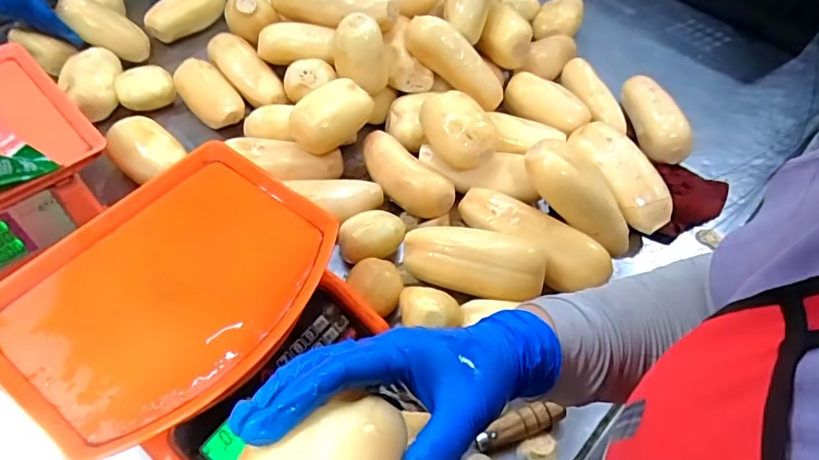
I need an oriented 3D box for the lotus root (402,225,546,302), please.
[{"bbox_3d":[0.071,0.034,0.575,0.158,0.052,0.077,12,55,4],"label":"lotus root"}]

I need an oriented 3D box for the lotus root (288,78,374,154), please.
[{"bbox_3d":[-0.100,-0.145,0.651,0.105,0.055,0.066,-35,64,-25],"label":"lotus root"}]

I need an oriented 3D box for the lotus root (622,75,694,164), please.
[{"bbox_3d":[0.369,-0.172,0.757,0.054,0.049,0.154,-1,55,-5],"label":"lotus root"}]

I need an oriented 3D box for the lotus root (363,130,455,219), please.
[{"bbox_3d":[-0.010,-0.074,0.653,0.068,0.045,0.152,-34,64,-25],"label":"lotus root"}]

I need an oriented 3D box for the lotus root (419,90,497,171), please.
[{"bbox_3d":[0.061,-0.126,0.650,0.100,0.067,0.085,10,55,2],"label":"lotus root"}]

